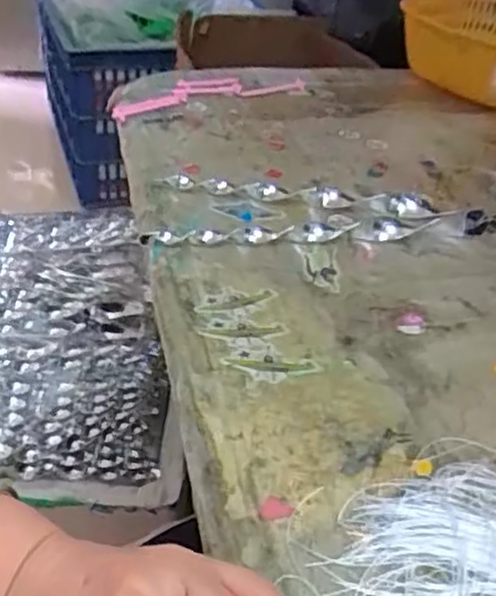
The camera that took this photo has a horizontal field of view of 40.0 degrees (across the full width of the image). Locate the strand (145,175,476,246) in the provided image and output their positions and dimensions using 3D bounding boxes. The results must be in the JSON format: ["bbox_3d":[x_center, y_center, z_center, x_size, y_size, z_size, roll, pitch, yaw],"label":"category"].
[{"bbox_3d":[0.051,-0.077,0.589,0.261,0.015,0.104,0,37,-7],"label":"strand"}]

